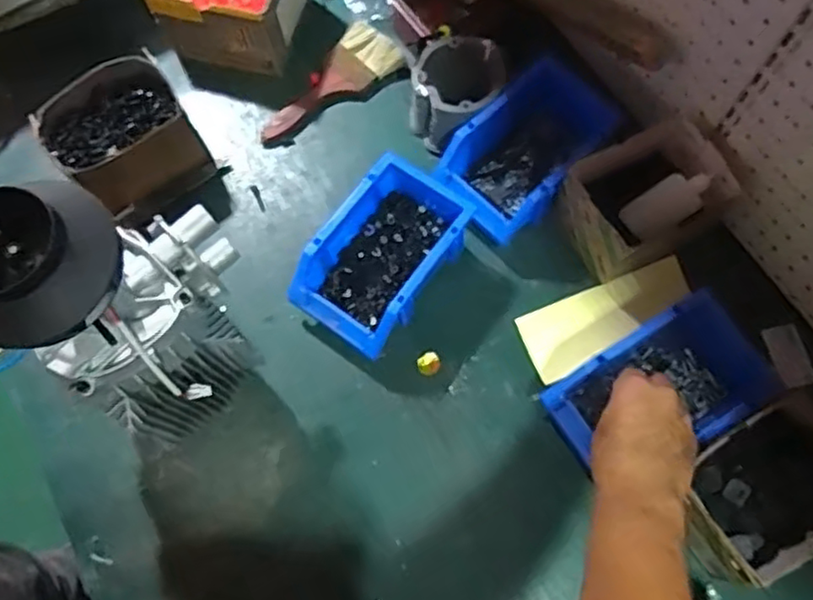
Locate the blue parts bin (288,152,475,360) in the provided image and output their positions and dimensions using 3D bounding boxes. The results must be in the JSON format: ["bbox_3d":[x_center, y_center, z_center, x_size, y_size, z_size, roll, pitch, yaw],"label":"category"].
[{"bbox_3d":[-0.025,-0.046,0.671,0.120,0.075,0.182,35,75,12],"label":"blue parts bin"}]

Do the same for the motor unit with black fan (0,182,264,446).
[{"bbox_3d":[-0.195,0.013,0.509,0.155,0.295,0.103,-39,75,-12],"label":"motor unit with black fan"}]

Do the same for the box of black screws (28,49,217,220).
[{"bbox_3d":[-0.309,-0.177,0.710,0.137,0.090,0.112,-30,73,-9],"label":"box of black screws"}]

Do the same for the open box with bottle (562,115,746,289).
[{"bbox_3d":[0.241,-0.097,0.667,0.146,0.096,0.113,-25,72,-8],"label":"open box with bottle"}]

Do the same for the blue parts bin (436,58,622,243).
[{"bbox_3d":[0.131,-0.160,0.703,0.195,0.079,0.123,-42,75,-12],"label":"blue parts bin"}]

